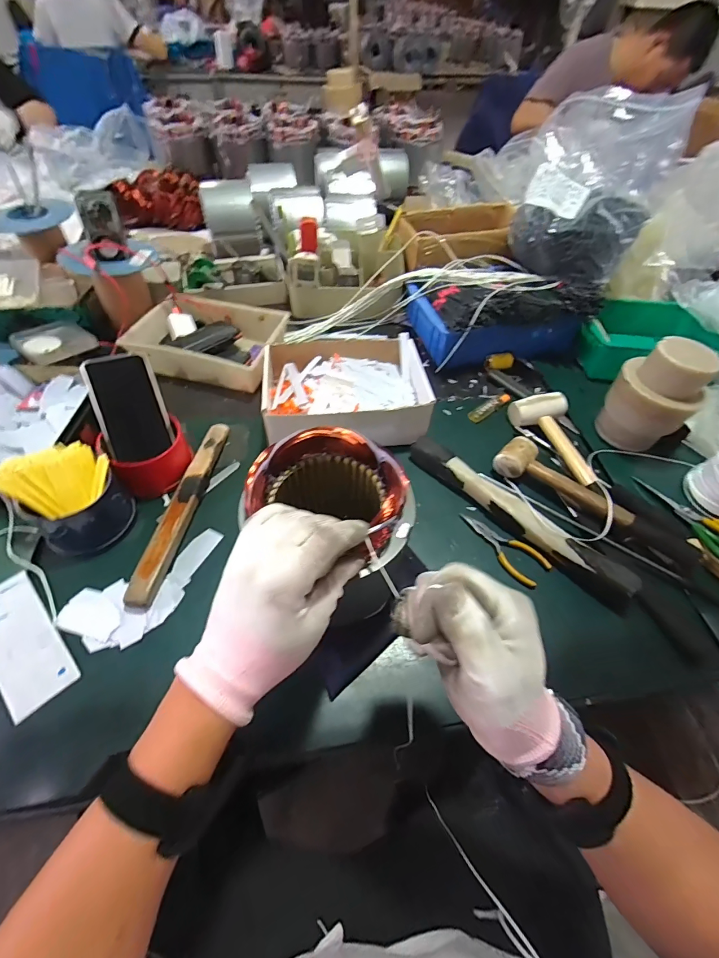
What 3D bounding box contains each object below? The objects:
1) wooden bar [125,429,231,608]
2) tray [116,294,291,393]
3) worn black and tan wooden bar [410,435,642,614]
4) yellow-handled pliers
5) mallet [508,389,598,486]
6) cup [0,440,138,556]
[{"bbox_3d":[-0.224,0.028,0.505,0.029,0.020,0.274,7,53,2],"label":"wooden bar"},{"bbox_3d":[-0.265,-0.243,0.706,0.252,0.068,0.177,9,53,4],"label":"tray"},{"bbox_3d":[0.197,0.041,0.511,0.036,0.029,0.315,-37,63,-27],"label":"worn black and tan wooden bar"},{"bbox_3d":[0.181,0.083,0.500,0.047,0.011,0.116,-34,61,-25],"label":"yellow-handled pliers"},{"bbox_3d":[0.292,-0.061,0.590,0.080,0.041,0.165,-5,53,-6],"label":"mallet"},{"bbox_3d":[-0.336,0.021,0.462,0.101,0.085,0.100,1,53,-2],"label":"cup"}]

